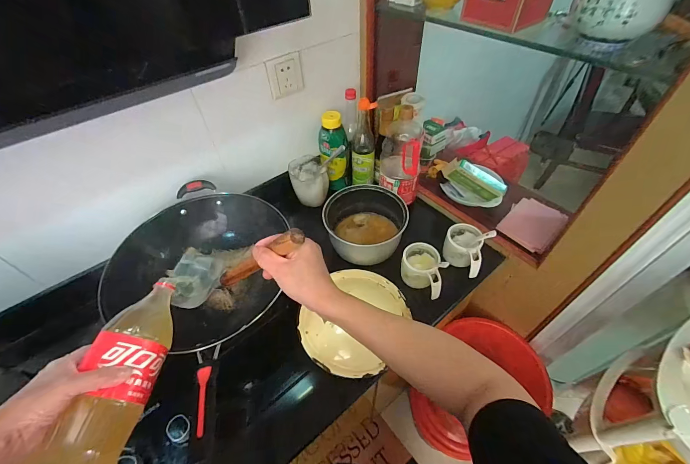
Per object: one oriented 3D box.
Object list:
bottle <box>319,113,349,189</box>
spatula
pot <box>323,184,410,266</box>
[{"bbox_3d":[-0.031,-0.227,0.862,0.078,0.215,0.054,-6,49,-3],"label":"bottle"},{"bbox_3d":[-0.182,0.057,0.453,0.329,0.062,0.088,-17,35,43],"label":"spatula"},{"bbox_3d":[0.052,-0.015,0.773,0.195,0.126,0.177,-2,49,1],"label":"pot"}]

